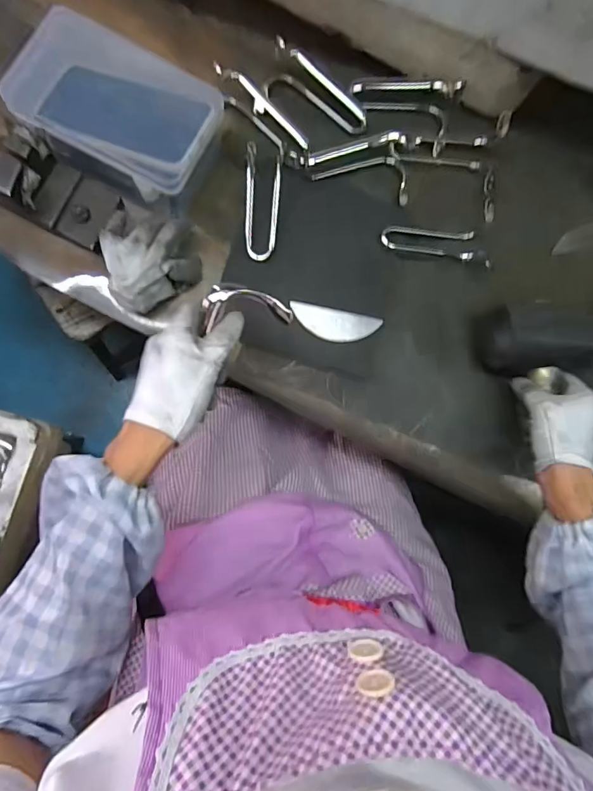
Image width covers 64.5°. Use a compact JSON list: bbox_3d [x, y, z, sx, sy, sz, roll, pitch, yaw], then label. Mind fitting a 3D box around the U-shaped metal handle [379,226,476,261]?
[{"bbox_3d":[0.147,-0.171,0.526,0.105,0.009,0.031,1,100,-8],"label":"U-shaped metal handle"}]

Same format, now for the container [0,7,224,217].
[{"bbox_3d":[-0.171,-0.264,0.460,0.175,0.075,0.119,28,81,-4],"label":"container"}]

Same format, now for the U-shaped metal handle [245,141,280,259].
[{"bbox_3d":[-0.034,-0.195,0.476,0.035,0.010,0.112,2,98,1],"label":"U-shaped metal handle"}]

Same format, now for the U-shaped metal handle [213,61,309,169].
[{"bbox_3d":[-0.033,-0.298,0.504,0.032,0.037,0.124,-44,91,-9],"label":"U-shaped metal handle"}]

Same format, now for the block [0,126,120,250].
[{"bbox_3d":[-0.238,-0.199,0.446,0.112,0.066,0.068,26,82,-4],"label":"block"}]

